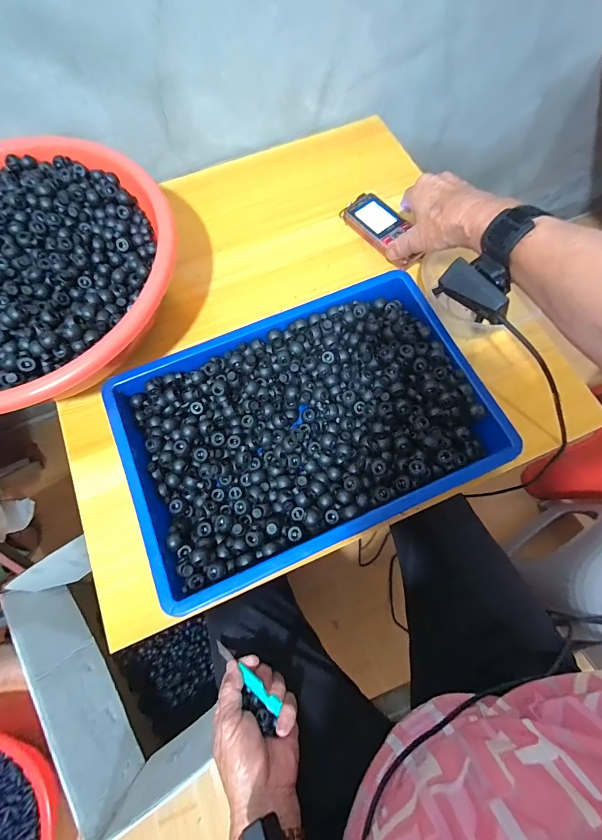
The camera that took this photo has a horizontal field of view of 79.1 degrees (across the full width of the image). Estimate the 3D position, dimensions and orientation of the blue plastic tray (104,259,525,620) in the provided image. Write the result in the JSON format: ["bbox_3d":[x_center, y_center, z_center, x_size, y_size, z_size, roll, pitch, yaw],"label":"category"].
[{"bbox_3d":[-0.002,-0.008,0.395,0.359,0.054,0.273,-23,72,-9],"label":"blue plastic tray"}]

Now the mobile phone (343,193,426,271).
[{"bbox_3d":[0.120,-0.273,0.514,0.057,0.018,0.132,-35,74,-12],"label":"mobile phone"}]

